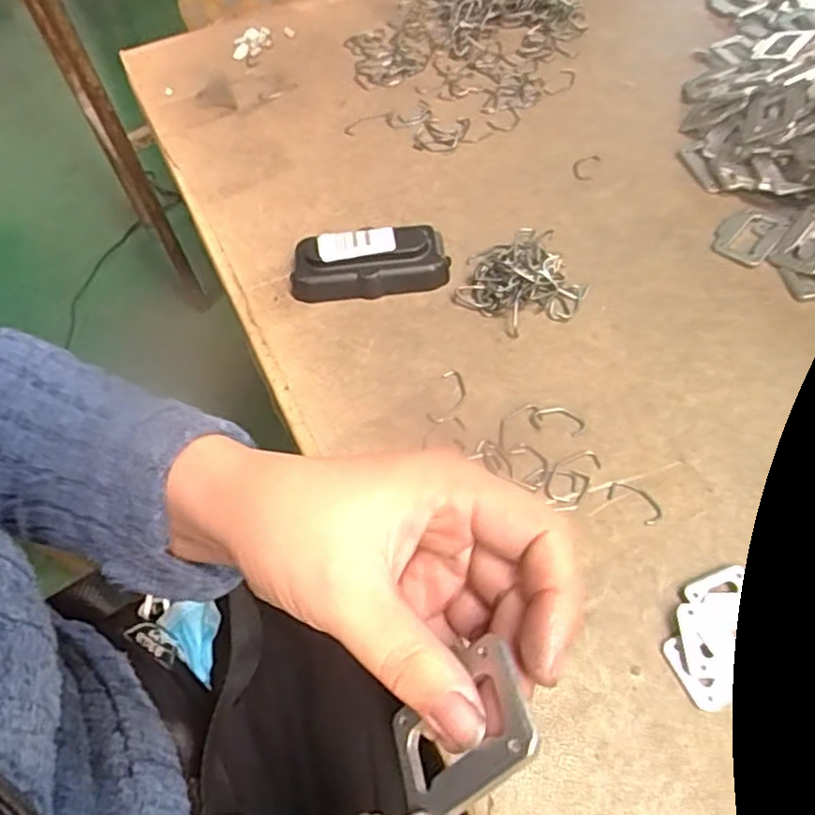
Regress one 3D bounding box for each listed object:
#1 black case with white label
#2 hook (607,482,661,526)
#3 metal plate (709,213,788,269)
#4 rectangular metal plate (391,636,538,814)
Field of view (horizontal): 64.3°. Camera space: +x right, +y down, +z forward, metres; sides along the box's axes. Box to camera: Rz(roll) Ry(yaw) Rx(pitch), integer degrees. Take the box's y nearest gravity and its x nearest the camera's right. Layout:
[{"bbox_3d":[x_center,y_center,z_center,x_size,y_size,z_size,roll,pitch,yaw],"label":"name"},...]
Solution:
[{"bbox_3d":[-0.027,-0.101,0.453,0.106,0.032,0.039,-6,56,0],"label":"black case with white label"},{"bbox_3d":[0.125,0.051,0.355,0.030,0.004,0.015,38,66,25],"label":"hook"},{"bbox_3d":[0.242,-0.123,0.462,0.038,0.008,0.048,37,66,24],"label":"metal plate"},{"bbox_3d":[0.014,0.089,0.177,0.004,0.050,0.033,22,28,-32],"label":"rectangular metal plate"}]

